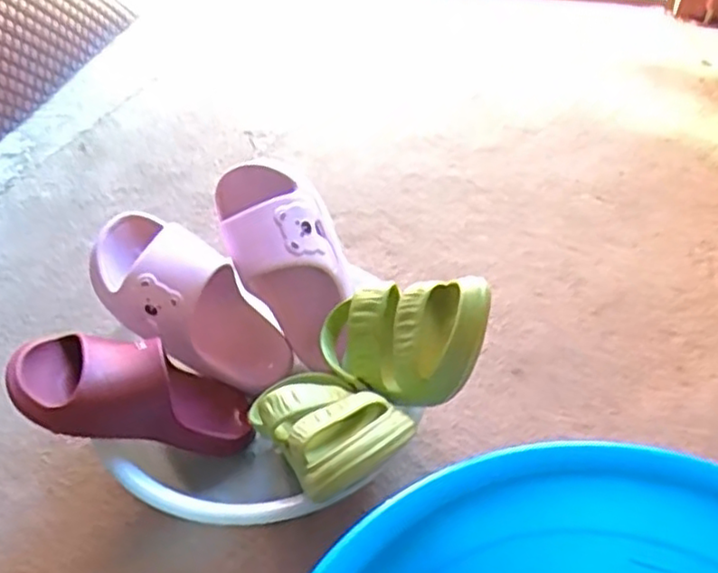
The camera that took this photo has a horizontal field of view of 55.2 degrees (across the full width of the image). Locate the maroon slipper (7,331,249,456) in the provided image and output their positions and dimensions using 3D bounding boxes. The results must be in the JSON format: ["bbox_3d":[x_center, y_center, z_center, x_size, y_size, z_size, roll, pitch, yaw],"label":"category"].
[{"bbox_3d":[-0.193,0.094,0.641,0.080,0.232,0.085,-47,42,20],"label":"maroon slipper"}]

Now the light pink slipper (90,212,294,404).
[{"bbox_3d":[-0.168,0.021,0.722,0.083,0.241,0.102,-30,24,42],"label":"light pink slipper"}]

